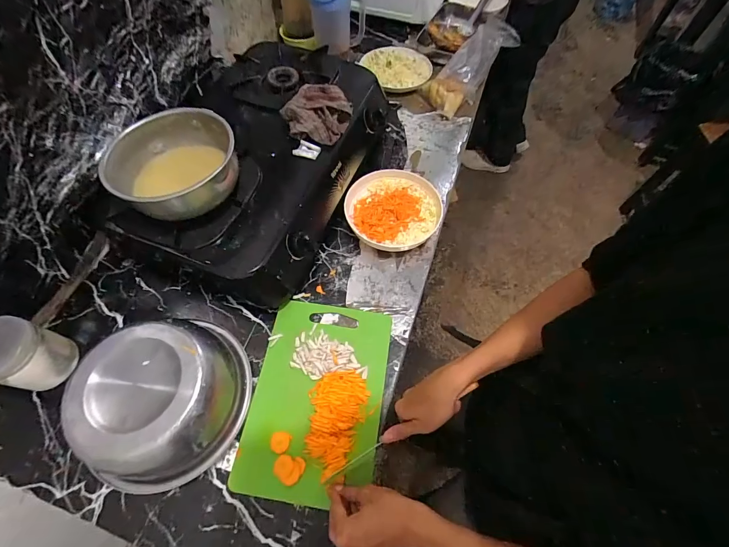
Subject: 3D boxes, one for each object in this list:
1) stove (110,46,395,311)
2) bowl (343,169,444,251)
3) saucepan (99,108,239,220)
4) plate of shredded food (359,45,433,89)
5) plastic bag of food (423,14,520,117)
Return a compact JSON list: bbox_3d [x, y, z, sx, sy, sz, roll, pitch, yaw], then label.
[{"bbox_3d":[-0.195,-0.242,0.691,0.347,0.178,0.550,20,62,9],"label":"stove"},{"bbox_3d":[0.058,-0.126,0.698,0.187,0.056,0.173,1,60,-1],"label":"bowl"},{"bbox_3d":[-0.292,-0.162,0.550,0.185,0.095,0.175,1,60,-1],"label":"saucepan"},{"bbox_3d":[0.086,-0.529,0.886,0.156,0.036,0.171,1,60,-1],"label":"plate of shredded food"},{"bbox_3d":[0.263,-0.511,0.833,0.120,0.074,0.278,40,91,19],"label":"plastic bag of food"}]

